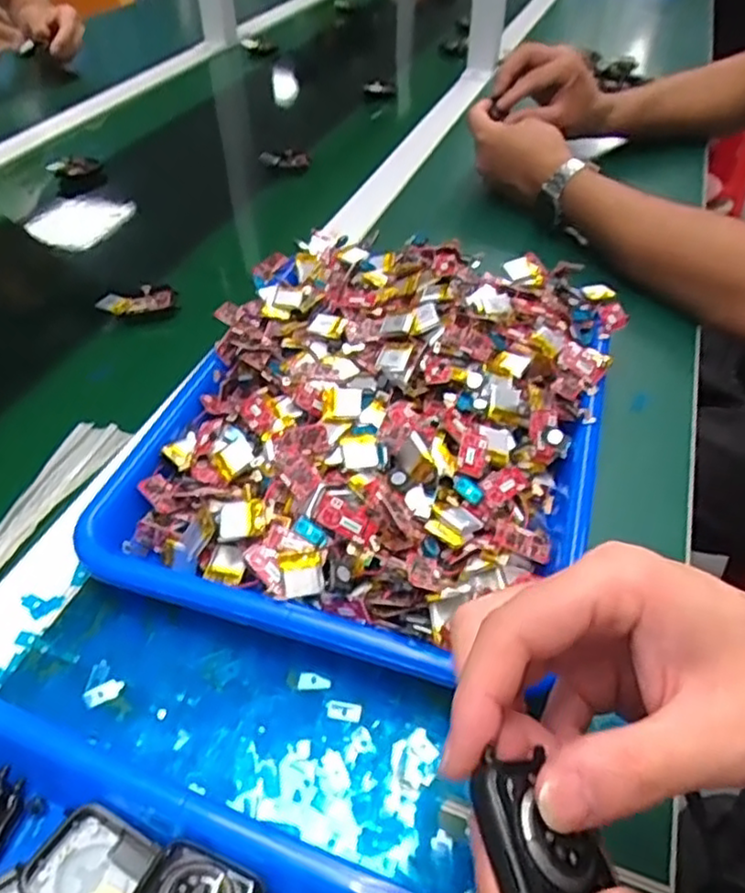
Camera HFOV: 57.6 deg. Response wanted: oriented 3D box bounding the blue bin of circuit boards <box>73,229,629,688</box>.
[{"bbox_3d":[0.007,-0.028,0.419,0.253,0.067,0.329,14,47,13],"label":"blue bin of circuit boards"}]

